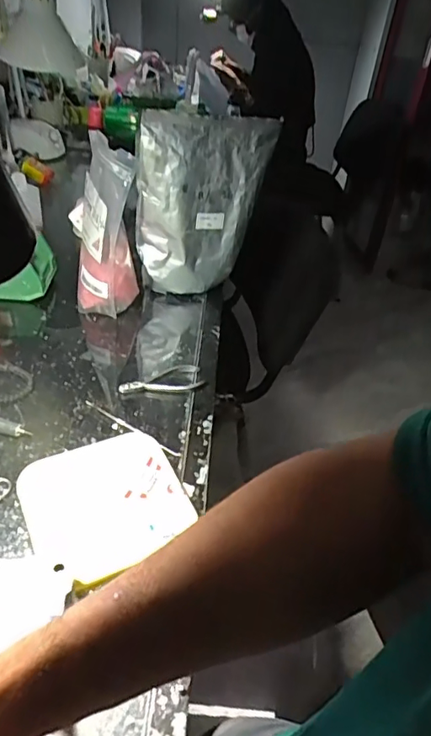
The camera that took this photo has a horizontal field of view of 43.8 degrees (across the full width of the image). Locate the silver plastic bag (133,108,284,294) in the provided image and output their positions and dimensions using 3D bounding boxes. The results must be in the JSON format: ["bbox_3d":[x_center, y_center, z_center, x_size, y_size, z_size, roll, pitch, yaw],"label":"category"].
[{"bbox_3d":[-0.017,-0.263,0.911,0.229,0.293,0.053,-7,42,-17],"label":"silver plastic bag"}]

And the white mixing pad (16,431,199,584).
[{"bbox_3d":[-0.129,0.154,0.627,0.175,0.011,0.172,-15,44,-25],"label":"white mixing pad"}]

